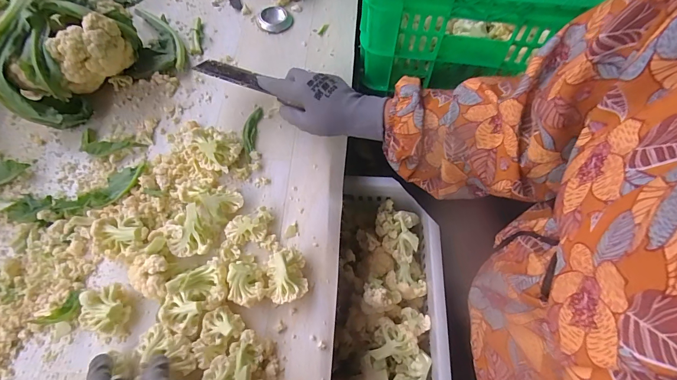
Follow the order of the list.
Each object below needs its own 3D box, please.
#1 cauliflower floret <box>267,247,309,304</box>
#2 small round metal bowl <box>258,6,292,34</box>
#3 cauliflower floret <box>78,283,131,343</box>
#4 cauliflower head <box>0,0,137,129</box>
[{"bbox_3d":[-0.063,0.100,0.418,0.046,0.037,0.067,-9,65,-3],"label":"cauliflower floret"},{"bbox_3d":[-0.115,-0.303,0.615,0.054,0.013,0.061,-37,70,-15],"label":"small round metal bowl"},{"bbox_3d":[-0.269,0.140,0.399,0.042,0.037,0.059,2,65,2],"label":"cauliflower floret"},{"bbox_3d":[-0.408,-0.211,0.507,0.194,0.125,0.183,-42,71,-16],"label":"cauliflower head"}]

